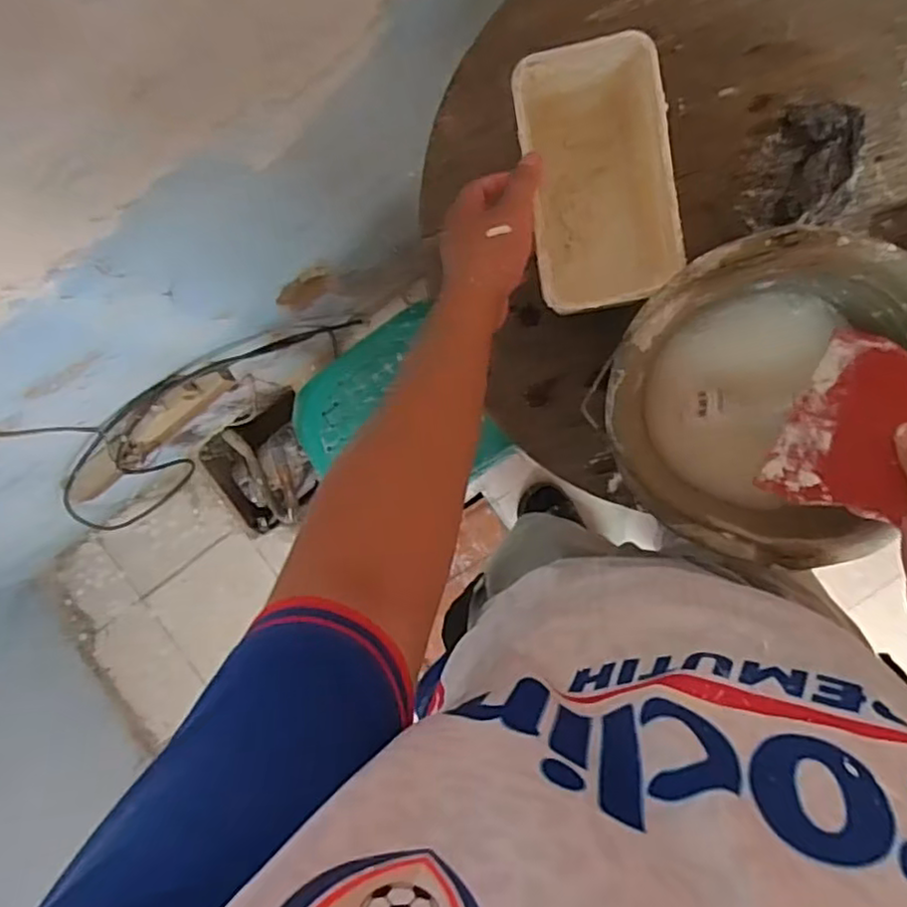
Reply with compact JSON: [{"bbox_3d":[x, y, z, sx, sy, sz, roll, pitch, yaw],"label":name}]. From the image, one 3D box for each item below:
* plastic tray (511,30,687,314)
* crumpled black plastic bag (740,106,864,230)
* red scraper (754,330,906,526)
[{"bbox_3d":[0.121,-0.223,0.581,0.108,0.136,0.198,-9,93,8],"label":"plastic tray"},{"bbox_3d":[0.312,-0.255,0.599,0.079,0.055,0.108,13,96,6],"label":"crumpled black plastic bag"},{"bbox_3d":[0.275,-0.015,0.443,0.005,0.106,0.120,21,99,-36],"label":"red scraper"}]

